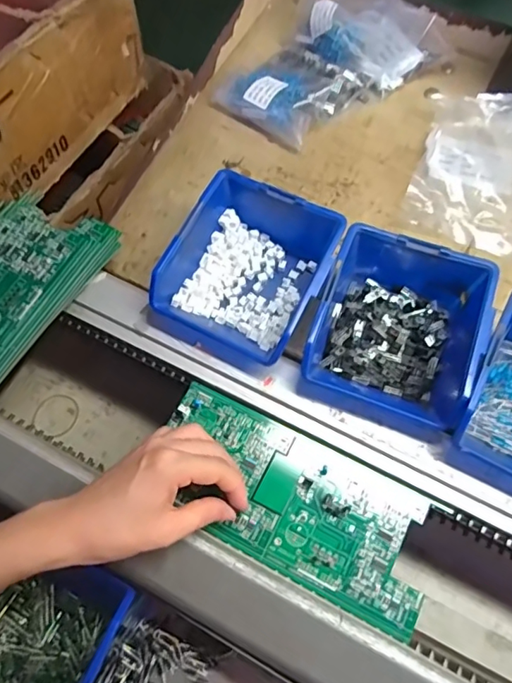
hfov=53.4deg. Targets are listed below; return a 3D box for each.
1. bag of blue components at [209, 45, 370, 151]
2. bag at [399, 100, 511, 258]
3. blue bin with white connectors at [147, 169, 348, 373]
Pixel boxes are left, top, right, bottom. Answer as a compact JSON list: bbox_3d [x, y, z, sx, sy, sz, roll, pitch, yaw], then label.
[{"bbox_3d":[0.033,-0.256,0.523,0.119,0.035,0.107,-40,71,-17],"label":"bag of blue components"},{"bbox_3d":[0.208,-0.159,0.480,0.108,0.029,0.136,20,66,9],"label":"bag"},{"bbox_3d":[-0.006,-0.061,0.417,0.119,0.056,0.139,24,67,10],"label":"blue bin with white connectors"}]

